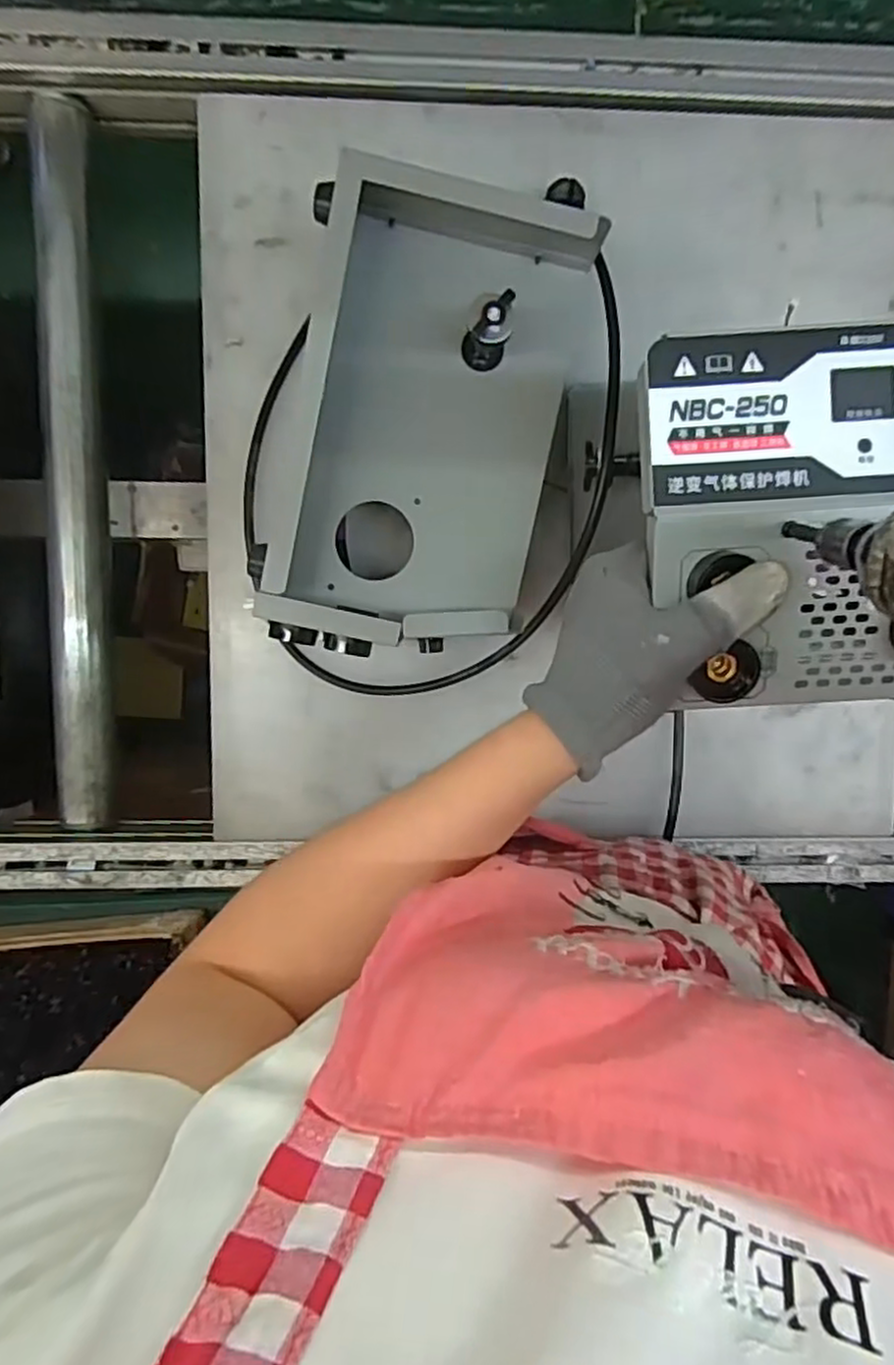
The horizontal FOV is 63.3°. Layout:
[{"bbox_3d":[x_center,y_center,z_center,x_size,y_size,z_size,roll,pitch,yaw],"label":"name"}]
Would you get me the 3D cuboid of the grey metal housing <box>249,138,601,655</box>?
[{"bbox_3d":[-0.012,-0.160,0.473,0.163,0.093,0.283,11,94,-3],"label":"grey metal housing"}]

